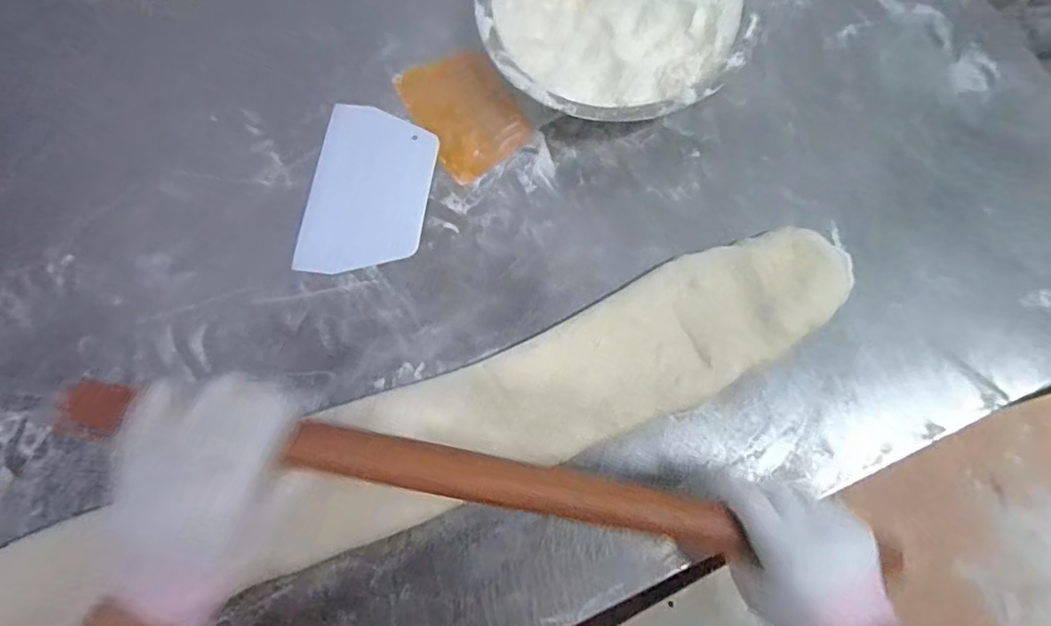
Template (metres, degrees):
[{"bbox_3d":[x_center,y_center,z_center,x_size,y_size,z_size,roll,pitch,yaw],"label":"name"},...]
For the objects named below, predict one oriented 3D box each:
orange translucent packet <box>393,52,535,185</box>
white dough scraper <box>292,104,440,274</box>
[{"bbox_3d":[-0.064,-0.217,0.619,0.105,0.005,0.152,-29,72,-10],"label":"orange translucent packet"},{"bbox_3d":[-0.161,-0.126,0.597,0.124,0.009,0.180,8,78,8],"label":"white dough scraper"}]

